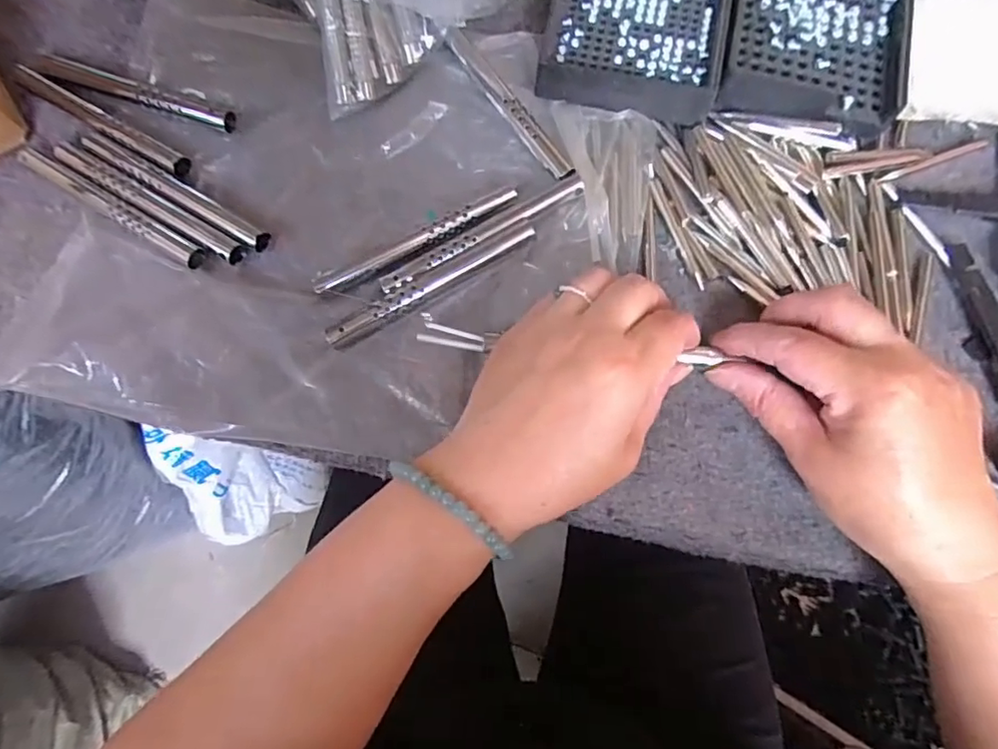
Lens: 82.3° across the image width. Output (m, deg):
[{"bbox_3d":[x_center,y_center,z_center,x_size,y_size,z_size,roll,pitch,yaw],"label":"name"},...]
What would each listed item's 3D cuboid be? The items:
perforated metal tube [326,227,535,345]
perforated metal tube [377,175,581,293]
[{"bbox_3d":[-0.032,-0.043,0.272,0.106,0.007,0.009,-30,83,-5],"label":"perforated metal tube"},{"bbox_3d":[-0.008,-0.068,0.277,0.108,0.007,0.011,-29,83,-5],"label":"perforated metal tube"}]

